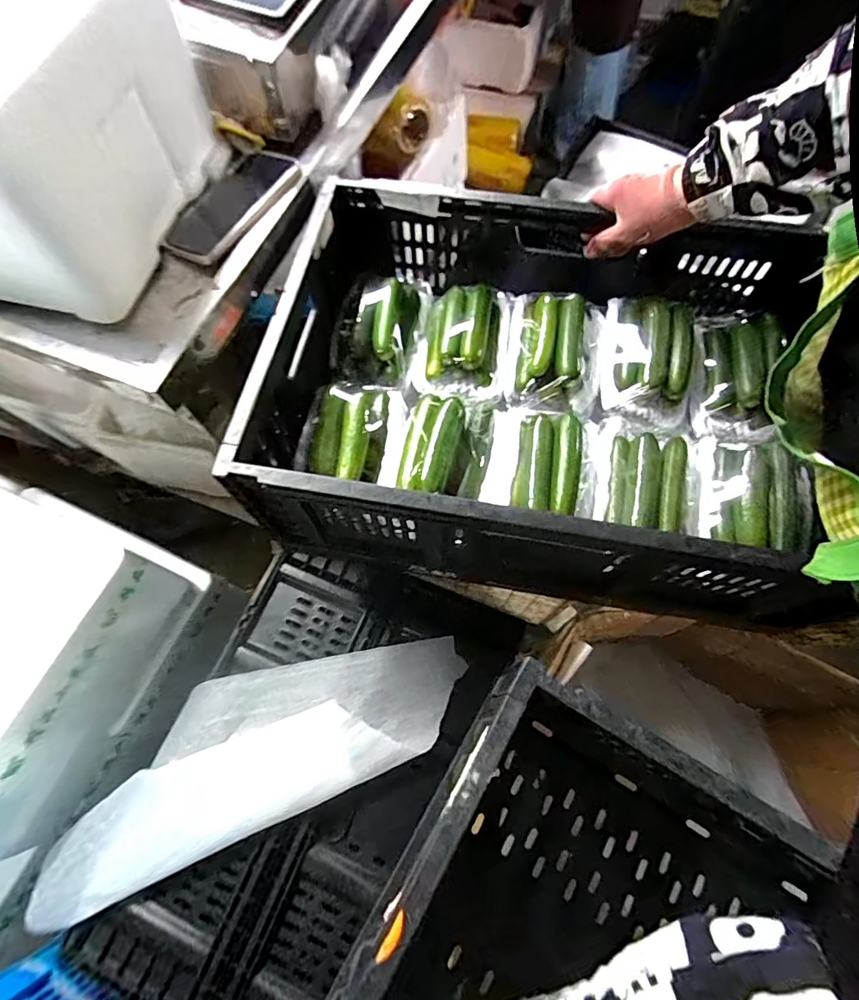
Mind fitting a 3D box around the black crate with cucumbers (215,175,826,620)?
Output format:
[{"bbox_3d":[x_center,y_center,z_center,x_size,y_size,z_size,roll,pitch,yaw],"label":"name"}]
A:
[{"bbox_3d":[0.127,-0.120,0.554,0.571,0.180,0.386,8,68,6],"label":"black crate with cucumbers"}]

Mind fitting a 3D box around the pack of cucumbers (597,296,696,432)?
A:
[{"bbox_3d":[0.259,-0.171,0.597,0.105,0.056,0.173,2,68,4],"label":"pack of cucumbers"}]

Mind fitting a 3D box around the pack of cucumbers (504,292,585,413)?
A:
[{"bbox_3d":[0.141,-0.188,0.609,0.093,0.041,0.157,4,68,5],"label":"pack of cucumbers"}]

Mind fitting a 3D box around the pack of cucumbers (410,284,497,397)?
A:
[{"bbox_3d":[0.034,-0.207,0.629,0.105,0.061,0.155,7,68,6],"label":"pack of cucumbers"}]

